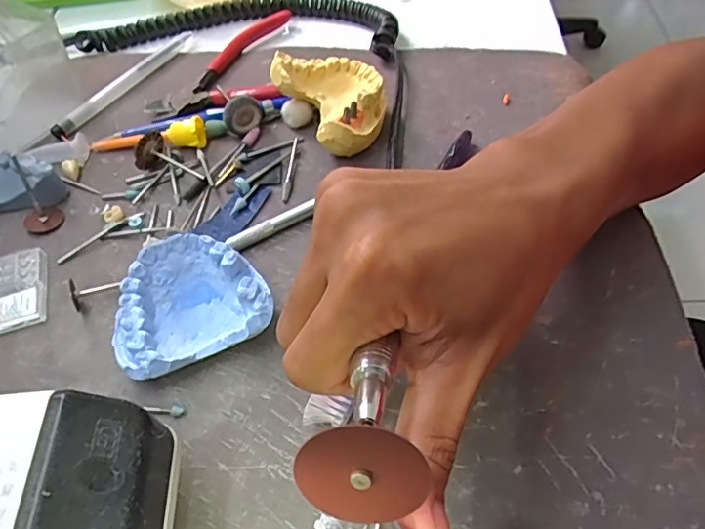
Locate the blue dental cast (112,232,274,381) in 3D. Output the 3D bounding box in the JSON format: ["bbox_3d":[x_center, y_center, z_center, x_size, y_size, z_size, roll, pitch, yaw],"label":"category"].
[{"bbox_3d":[-0.074,0.018,0.253,0.067,0.032,0.055,-21,55,-11],"label":"blue dental cast"}]

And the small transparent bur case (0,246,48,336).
[{"bbox_3d":[-0.175,0.014,0.280,0.036,0.006,0.047,-16,54,-7],"label":"small transparent bur case"}]

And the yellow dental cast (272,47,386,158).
[{"bbox_3d":[-0.008,-0.098,0.329,0.052,0.039,0.067,-31,57,-17],"label":"yellow dental cast"}]

